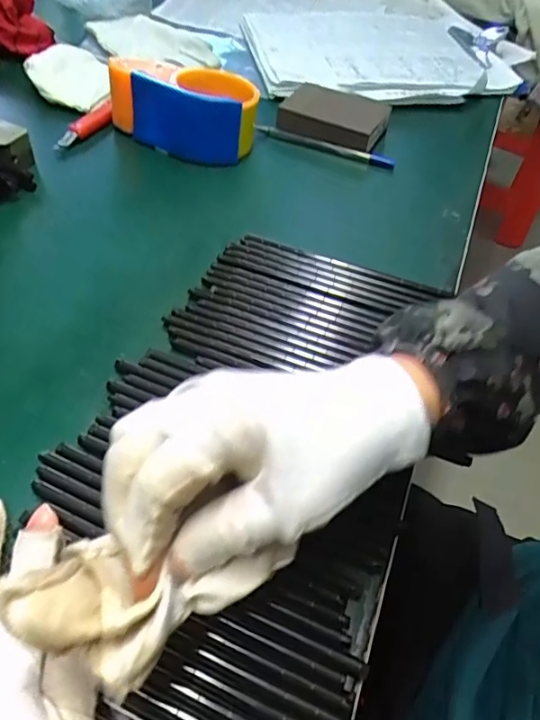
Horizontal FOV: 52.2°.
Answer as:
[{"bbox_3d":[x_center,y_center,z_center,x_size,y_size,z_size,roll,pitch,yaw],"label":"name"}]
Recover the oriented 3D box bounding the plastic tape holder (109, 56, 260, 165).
[{"bbox_3d":[-0.078,-0.226,0.499,0.129,0.074,0.050,18,51,8],"label":"plastic tape holder"}]

